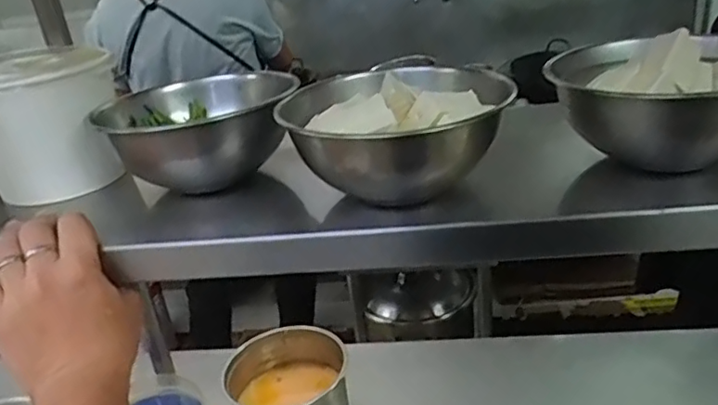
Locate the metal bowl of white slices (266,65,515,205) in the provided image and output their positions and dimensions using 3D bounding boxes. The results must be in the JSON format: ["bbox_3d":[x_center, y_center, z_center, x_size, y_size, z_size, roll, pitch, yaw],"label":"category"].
[{"bbox_3d":[0.026,-0.048,0.434,0.150,0.078,0.137,-12,25,-12],"label":"metal bowl of white slices"}]

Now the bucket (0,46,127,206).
[{"bbox_3d":[-0.287,-0.071,0.536,0.121,0.110,0.120,-6,24,3],"label":"bucket"}]

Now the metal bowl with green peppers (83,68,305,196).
[{"bbox_3d":[-0.133,-0.061,0.510,0.148,0.074,0.131,-22,28,-30],"label":"metal bowl with green peppers"}]

